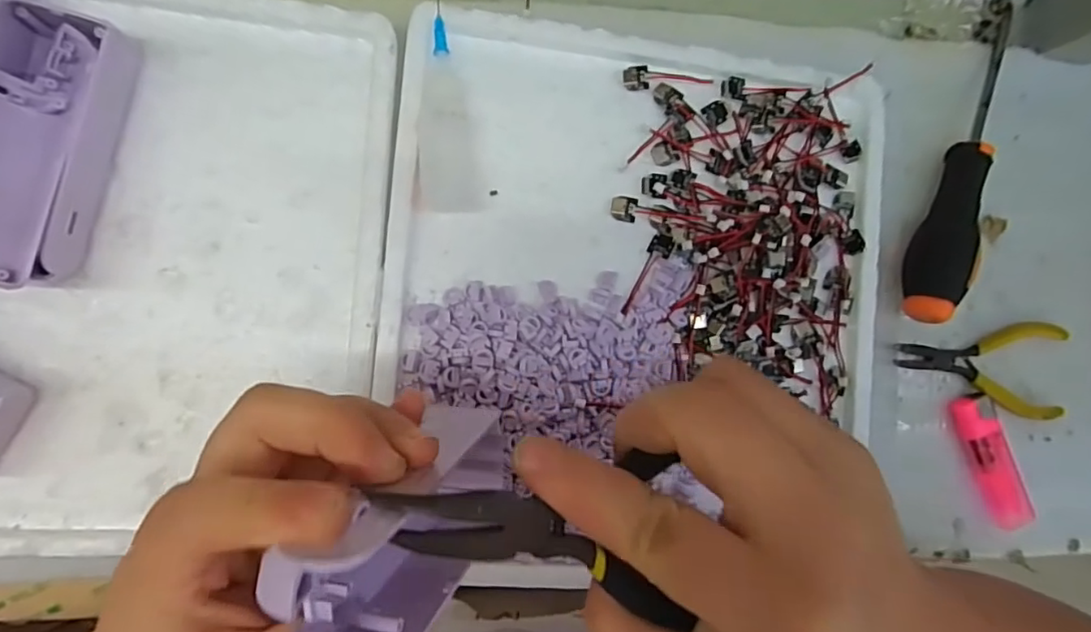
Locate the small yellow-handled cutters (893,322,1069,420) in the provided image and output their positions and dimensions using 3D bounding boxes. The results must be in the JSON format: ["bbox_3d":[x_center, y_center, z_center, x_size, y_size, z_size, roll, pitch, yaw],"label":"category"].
[{"bbox_3d":[0.251,0.027,0.341,0.105,0.014,0.054,8,86,-9],"label":"small yellow-handled cutters"}]

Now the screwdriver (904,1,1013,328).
[{"bbox_3d":[0.240,-0.091,0.327,0.023,0.029,0.197,22,84,-8],"label":"screwdriver"}]

